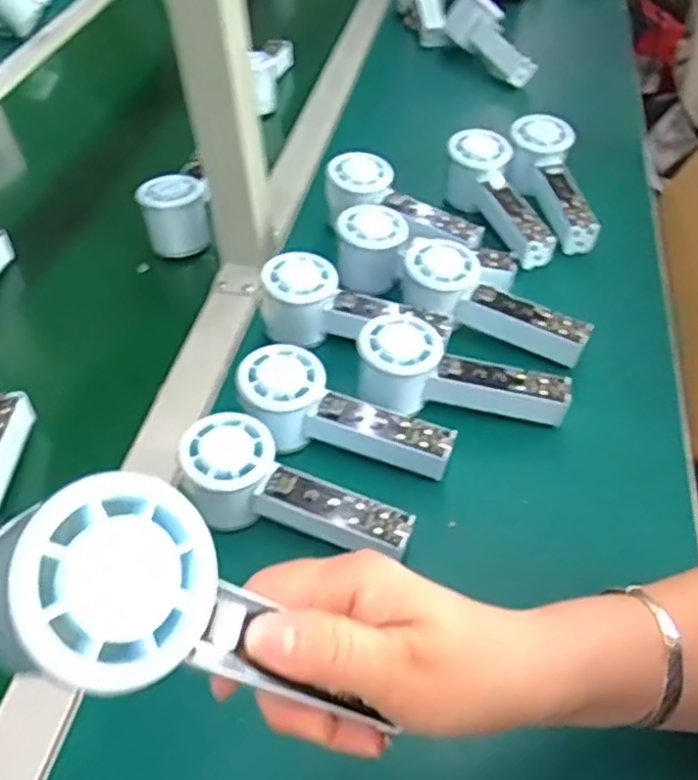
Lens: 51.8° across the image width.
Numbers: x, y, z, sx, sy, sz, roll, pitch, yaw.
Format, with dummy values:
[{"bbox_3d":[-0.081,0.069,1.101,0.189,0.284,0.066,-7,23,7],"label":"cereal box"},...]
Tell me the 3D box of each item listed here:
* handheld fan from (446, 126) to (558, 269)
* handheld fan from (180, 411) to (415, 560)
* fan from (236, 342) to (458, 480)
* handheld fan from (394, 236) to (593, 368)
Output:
[{"bbox_3d":[0.143,-0.176,0.682,0.056,0.062,0.158,-20,63,-16],"label":"handheld fan"},{"bbox_3d":[-0.038,0.072,0.462,0.149,0.053,0.059,24,51,4],"label":"handheld fan"},{"bbox_3d":[-0.006,0.024,0.503,0.154,0.050,0.056,24,51,3],"label":"fan"},{"bbox_3d":[0.110,-0.062,0.574,0.152,0.048,0.059,29,53,8],"label":"handheld fan"}]

